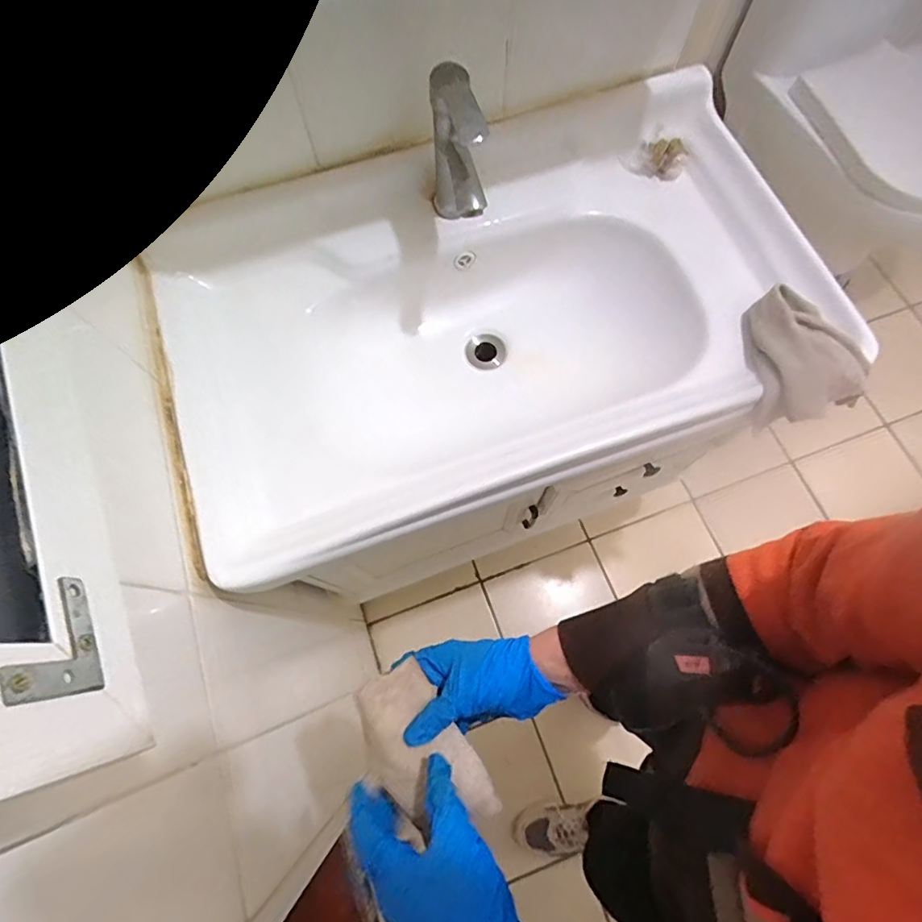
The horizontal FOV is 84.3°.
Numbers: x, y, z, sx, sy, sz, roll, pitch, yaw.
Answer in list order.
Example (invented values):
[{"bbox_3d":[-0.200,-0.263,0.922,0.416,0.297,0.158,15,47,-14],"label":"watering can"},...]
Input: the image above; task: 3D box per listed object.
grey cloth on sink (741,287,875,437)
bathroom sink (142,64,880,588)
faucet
[{"bbox_3d":[0.410,-0.128,0.612,0.111,0.051,0.176,6,70,3],"label":"grey cloth on sink"},{"bbox_3d":[0.069,-0.173,0.708,0.801,0.239,0.446,-20,71,-6],"label":"bathroom sink"},{"bbox_3d":[-0.005,-0.327,0.586,0.052,0.181,0.151,-14,71,-4],"label":"faucet"}]

